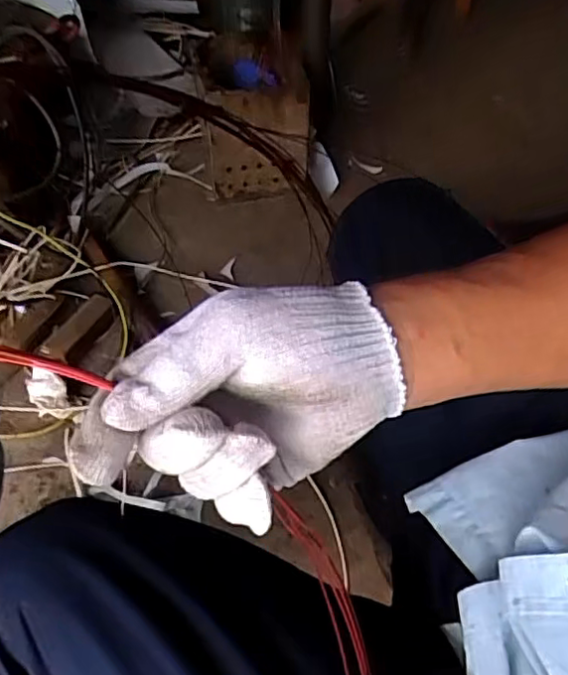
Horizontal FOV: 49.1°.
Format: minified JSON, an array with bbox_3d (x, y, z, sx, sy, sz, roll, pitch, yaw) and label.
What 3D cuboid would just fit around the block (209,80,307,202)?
[{"bbox_3d":[-0.046,-0.370,1.182,0.190,0.248,0.042,-9,55,-6],"label":"block"}]

